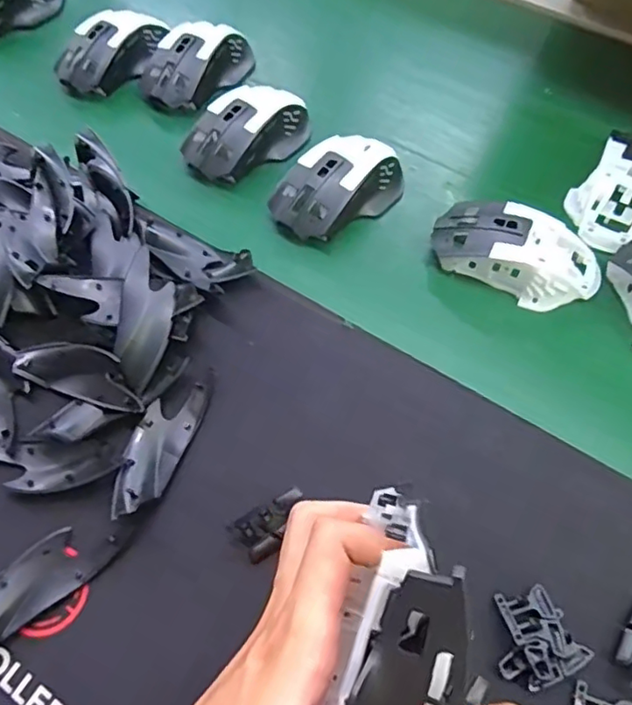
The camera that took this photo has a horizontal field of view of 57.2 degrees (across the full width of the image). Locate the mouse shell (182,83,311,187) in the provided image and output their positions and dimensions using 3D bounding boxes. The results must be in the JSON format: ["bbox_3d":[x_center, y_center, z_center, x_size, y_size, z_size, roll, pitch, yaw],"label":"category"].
[{"bbox_3d":[-0.055,-0.180,0.481,0.114,0.052,0.063,-35,65,-16],"label":"mouse shell"}]

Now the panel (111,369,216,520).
[{"bbox_3d":[-0.095,0.054,0.351,0.034,0.011,0.094,18,63,12],"label":"panel"}]

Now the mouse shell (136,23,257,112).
[{"bbox_3d":[-0.106,-0.259,0.517,0.106,0.037,0.064,-40,66,-19],"label":"mouse shell"}]

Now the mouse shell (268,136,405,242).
[{"bbox_3d":[0.019,-0.129,0.438,0.111,0.034,0.063,-32,64,-15],"label":"mouse shell"}]

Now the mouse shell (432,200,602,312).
[{"bbox_3d":[0.140,-0.073,0.402,0.117,0.033,0.062,25,64,16],"label":"mouse shell"}]

